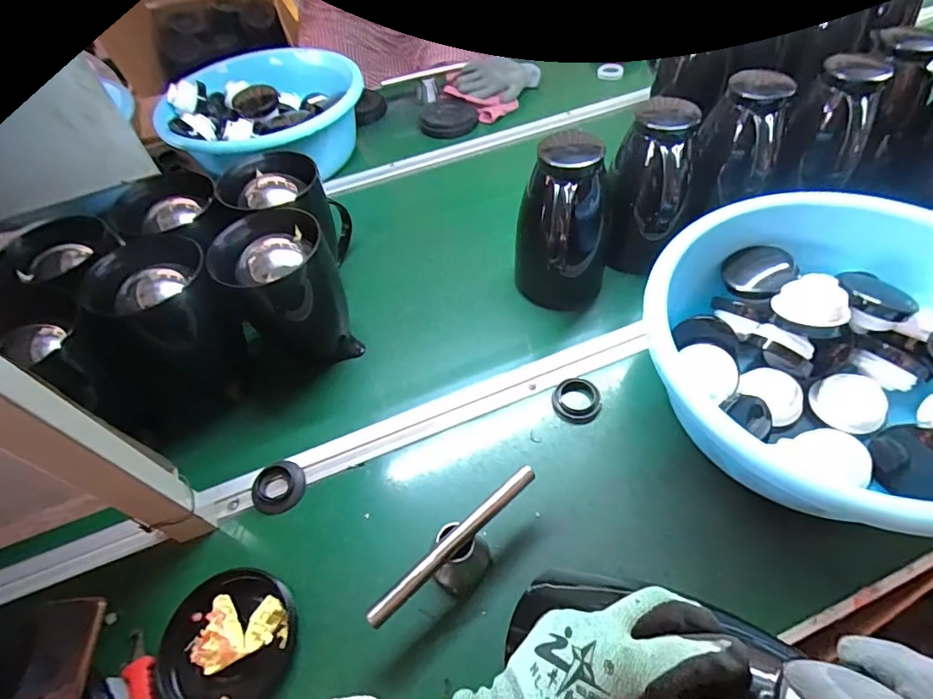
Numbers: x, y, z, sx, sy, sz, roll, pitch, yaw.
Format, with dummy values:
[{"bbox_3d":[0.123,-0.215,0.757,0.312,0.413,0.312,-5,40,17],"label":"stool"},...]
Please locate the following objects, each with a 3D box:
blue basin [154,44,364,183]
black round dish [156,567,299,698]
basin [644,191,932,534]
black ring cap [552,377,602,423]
[{"bbox_3d":[-0.354,-0.415,0.880,0.329,0.120,0.323,-3,52,3],"label":"blue basin"},{"bbox_3d":[-0.216,0.262,0.440,0.107,0.036,0.114,-3,52,3],"label":"black round dish"},{"bbox_3d":[0.408,0.010,0.512,0.315,0.169,0.341,-3,52,3],"label":"basin"},{"bbox_3d":[0.135,0.060,0.592,0.058,0.014,0.057,-3,52,3],"label":"black ring cap"}]

